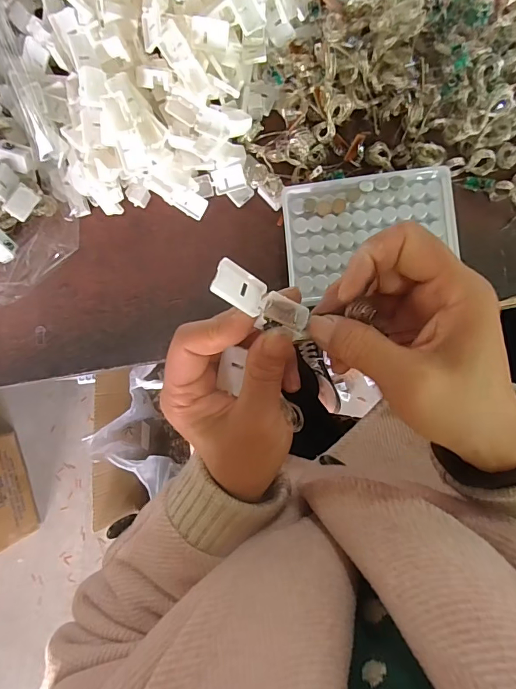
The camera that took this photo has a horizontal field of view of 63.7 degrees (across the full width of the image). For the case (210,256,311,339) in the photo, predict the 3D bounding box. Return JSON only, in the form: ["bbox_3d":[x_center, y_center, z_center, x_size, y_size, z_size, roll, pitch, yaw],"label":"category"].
[{"bbox_3d":[0.000,-0.021,0.211,0.054,0.013,0.022,26,62,-26],"label":"case"}]

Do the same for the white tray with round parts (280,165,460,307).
[{"bbox_3d":[0.088,-0.087,0.335,0.128,0.027,0.092,-6,86,6],"label":"white tray with round parts"}]

